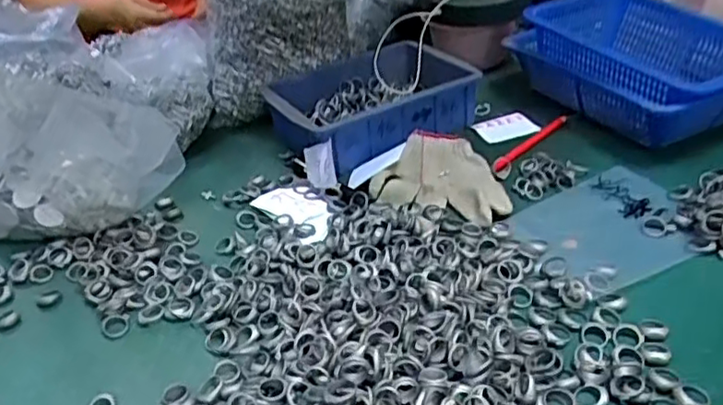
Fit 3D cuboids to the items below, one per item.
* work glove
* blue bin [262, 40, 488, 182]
[{"bbox_3d":[0.103,-0.029,0.733,0.157,0.034,0.174,9,37,21],"label":"work glove"},{"bbox_3d":[0.017,-0.148,0.890,0.273,0.084,0.241,-23,38,-23],"label":"blue bin"}]

